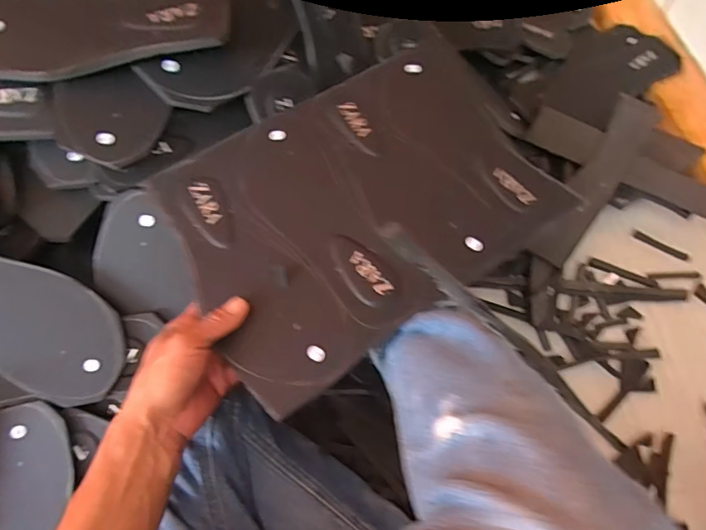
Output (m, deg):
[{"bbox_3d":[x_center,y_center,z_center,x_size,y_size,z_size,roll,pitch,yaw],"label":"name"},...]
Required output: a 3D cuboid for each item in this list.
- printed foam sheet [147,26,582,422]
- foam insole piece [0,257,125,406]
[{"bbox_3d":[0.015,-0.075,0.452,0.376,0.015,0.255,-35,70,-18],"label":"printed foam sheet"},{"bbox_3d":[-0.323,0.035,0.420,0.242,0.016,0.097,35,80,-15],"label":"foam insole piece"}]

